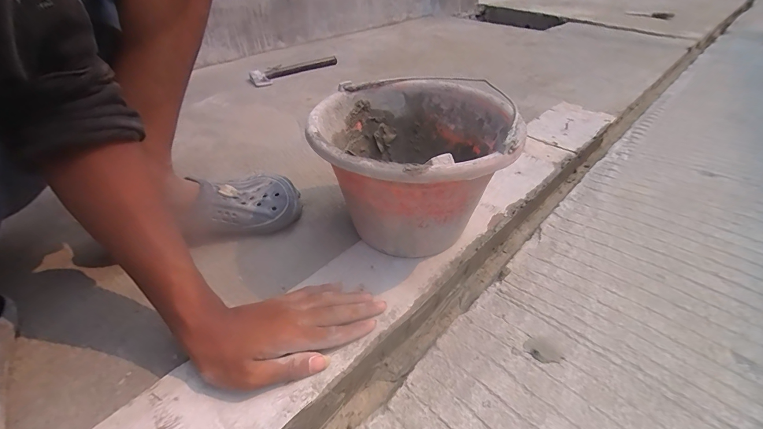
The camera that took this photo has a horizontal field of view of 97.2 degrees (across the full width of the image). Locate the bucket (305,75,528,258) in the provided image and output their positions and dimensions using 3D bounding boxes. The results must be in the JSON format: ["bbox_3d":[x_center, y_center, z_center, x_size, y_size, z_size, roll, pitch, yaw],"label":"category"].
[{"bbox_3d":[0.038,-0.053,0.439,0.222,0.167,0.239,-2,39,1],"label":"bucket"}]

